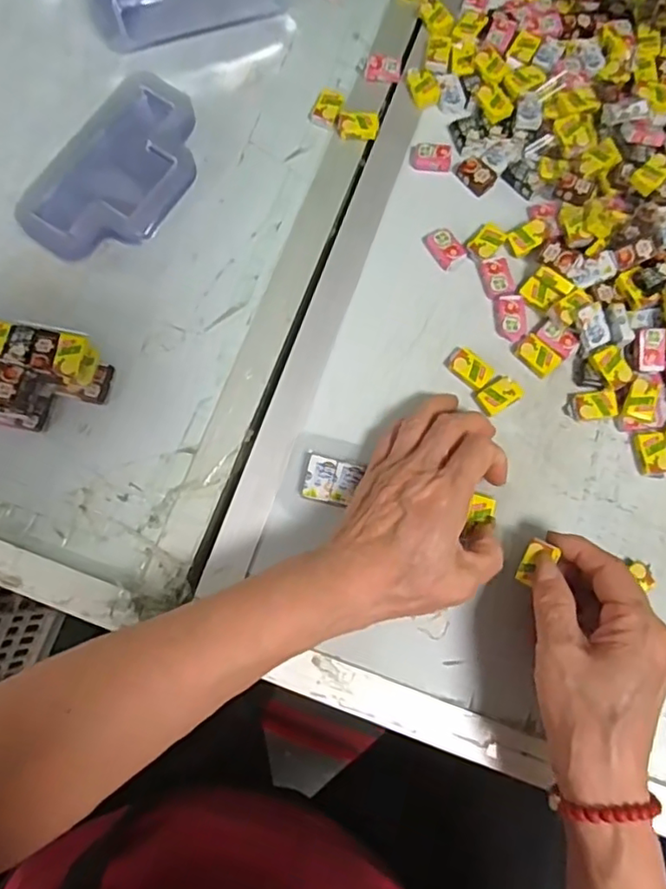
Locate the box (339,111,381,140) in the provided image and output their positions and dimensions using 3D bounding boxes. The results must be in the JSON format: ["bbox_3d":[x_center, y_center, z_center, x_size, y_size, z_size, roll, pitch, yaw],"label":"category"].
[{"bbox_3d":[0.018,-0.228,0.427,0.029,0.005,0.020,4,76,1],"label":"box"}]

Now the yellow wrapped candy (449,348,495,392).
[{"bbox_3d":[0.088,-0.048,0.386,0.027,0.009,0.018,42,80,10],"label":"yellow wrapped candy"}]

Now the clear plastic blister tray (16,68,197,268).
[{"bbox_3d":[-0.144,-0.183,0.408,0.078,0.028,0.134,32,78,8],"label":"clear plastic blister tray"}]

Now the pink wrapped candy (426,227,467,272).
[{"bbox_3d":[0.076,-0.132,0.402,0.018,0.006,0.027,-31,78,-7],"label":"pink wrapped candy"}]

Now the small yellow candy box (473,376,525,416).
[{"bbox_3d":[0.105,-0.031,0.381,0.026,0.009,0.018,-31,78,-7],"label":"small yellow candy box"}]

